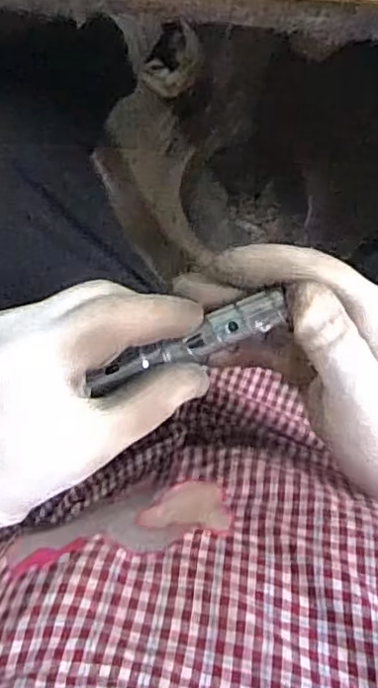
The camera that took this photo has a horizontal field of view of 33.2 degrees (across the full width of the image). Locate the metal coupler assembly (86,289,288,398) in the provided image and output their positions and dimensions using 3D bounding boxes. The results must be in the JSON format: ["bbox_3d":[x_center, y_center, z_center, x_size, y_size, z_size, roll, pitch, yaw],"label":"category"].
[{"bbox_3d":[0.000,0.000,0.290,0.092,0.013,0.018,-23,97,1],"label":"metal coupler assembly"}]

